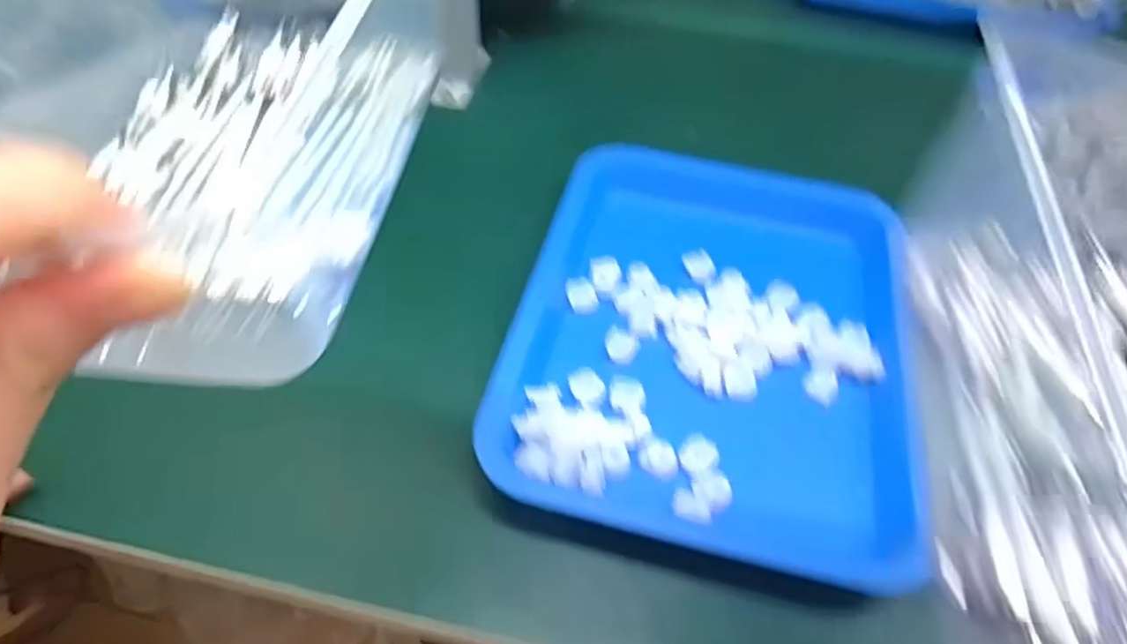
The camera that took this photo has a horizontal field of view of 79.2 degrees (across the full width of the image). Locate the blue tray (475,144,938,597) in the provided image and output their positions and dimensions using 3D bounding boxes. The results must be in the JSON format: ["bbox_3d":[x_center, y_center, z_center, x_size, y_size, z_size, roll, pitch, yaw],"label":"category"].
[{"bbox_3d":[0.089,-0.010,0.400,0.218,0.039,0.283,15,51,9],"label":"blue tray"}]

